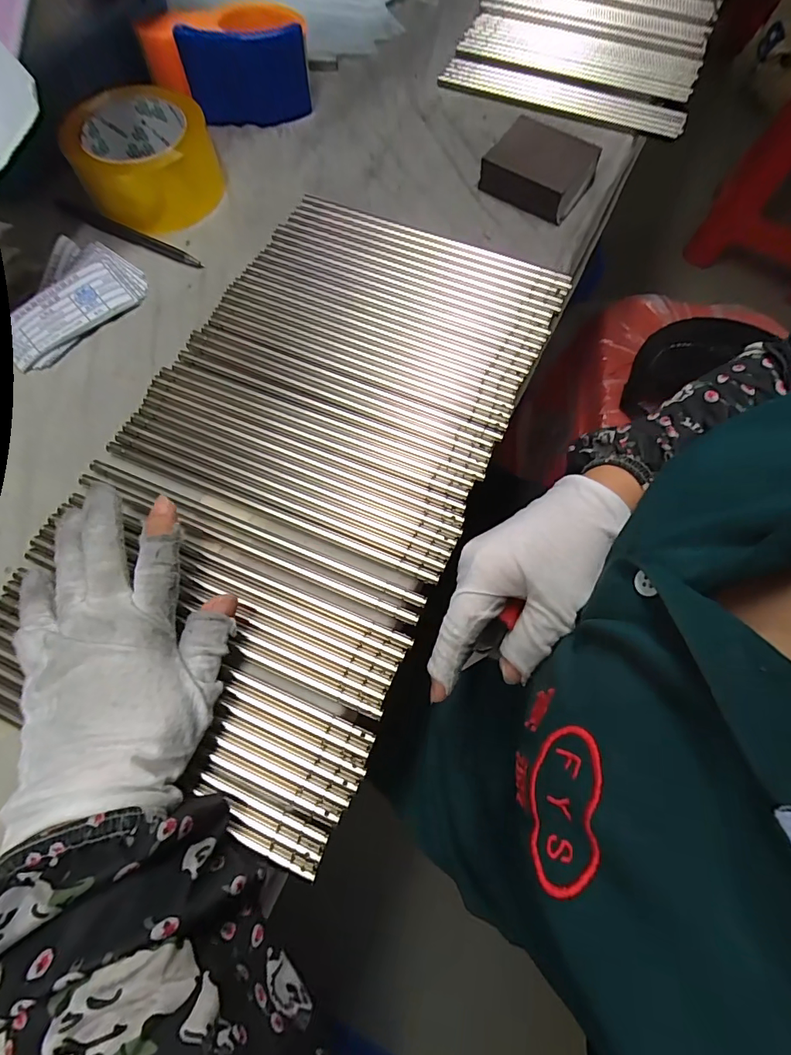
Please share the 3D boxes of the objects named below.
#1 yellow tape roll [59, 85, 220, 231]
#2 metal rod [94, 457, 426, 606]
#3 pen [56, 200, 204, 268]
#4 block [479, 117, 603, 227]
[{"bbox_3d":[-0.199,-0.301,0.364,0.099,0.054,0.099,0,70,0],"label":"yellow tape roll"},{"bbox_3d":[-0.089,0.002,0.278,0.226,0.004,0.009,21,72,7],"label":"metal rod"},{"bbox_3d":[-0.214,-0.235,0.362,0.133,0.010,0.010,24,72,8],"label":"pen"},{"bbox_3d":[0.123,-0.305,0.381,0.078,0.024,0.072,32,73,11],"label":"block"}]

